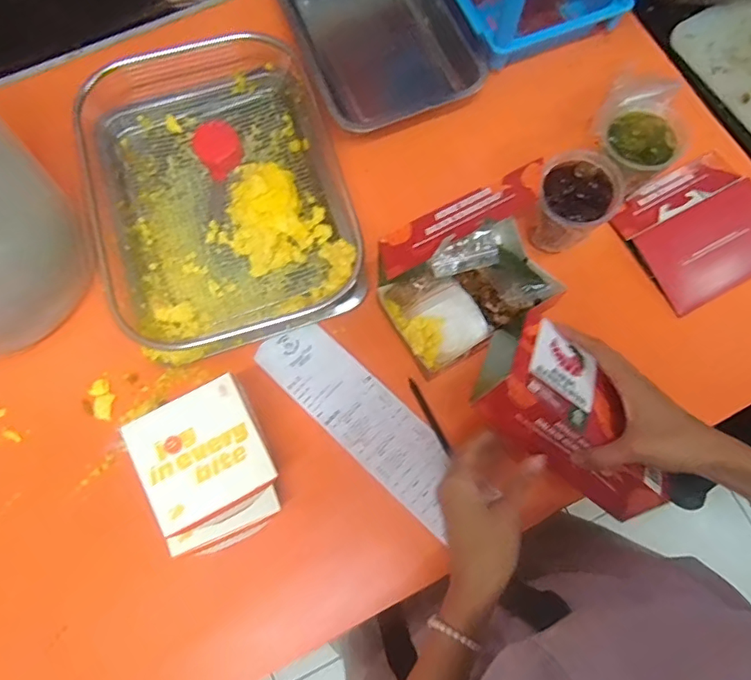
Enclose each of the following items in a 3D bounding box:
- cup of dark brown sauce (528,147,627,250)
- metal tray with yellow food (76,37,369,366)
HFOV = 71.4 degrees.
[{"bbox_3d":[0.216,-0.143,0.603,0.084,0.125,0.100,42,79,10],"label":"cup of dark brown sauce"},{"bbox_3d":[-0.182,-0.178,0.620,0.269,0.069,0.372,-17,76,-5],"label":"metal tray with yellow food"}]

